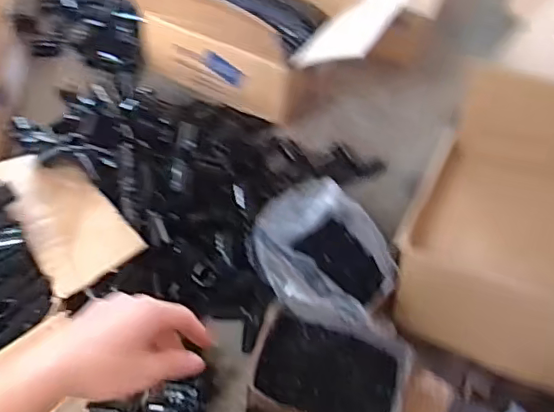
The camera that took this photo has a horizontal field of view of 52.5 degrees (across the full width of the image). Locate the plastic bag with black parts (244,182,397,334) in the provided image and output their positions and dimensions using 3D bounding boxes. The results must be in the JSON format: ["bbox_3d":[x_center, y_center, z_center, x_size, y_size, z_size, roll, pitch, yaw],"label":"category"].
[{"bbox_3d":[0.082,0.094,0.881,0.193,0.116,0.246,-28,63,-20],"label":"plastic bag with black parts"}]

